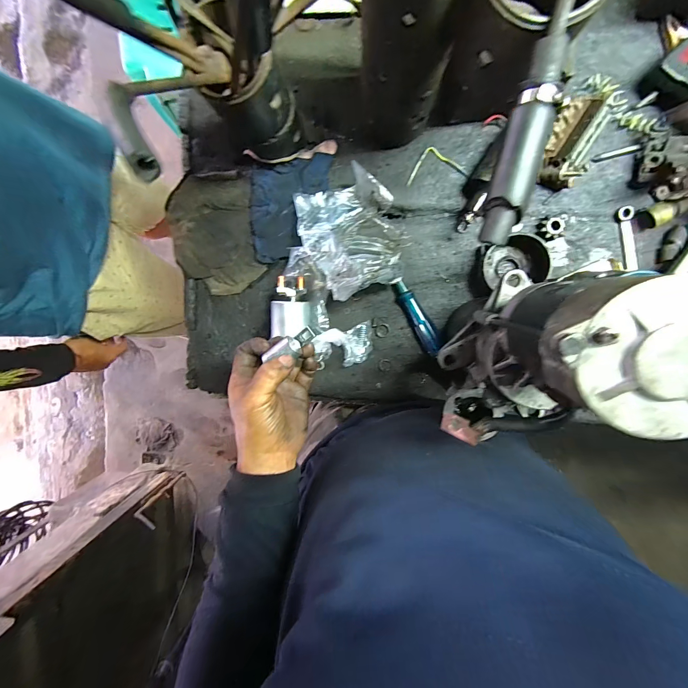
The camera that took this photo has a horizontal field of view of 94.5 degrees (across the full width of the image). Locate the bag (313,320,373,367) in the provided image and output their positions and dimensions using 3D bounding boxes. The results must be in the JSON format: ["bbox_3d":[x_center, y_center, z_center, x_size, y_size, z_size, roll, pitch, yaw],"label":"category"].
[{"bbox_3d":[0.001,0.005,0.461,0.085,0.048,0.059,-12,96,6],"label":"bag"}]

